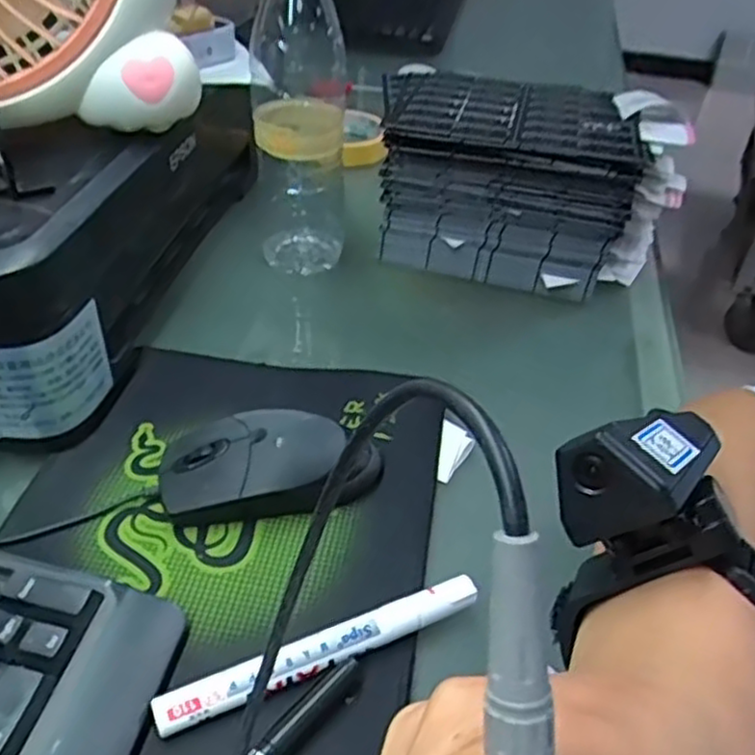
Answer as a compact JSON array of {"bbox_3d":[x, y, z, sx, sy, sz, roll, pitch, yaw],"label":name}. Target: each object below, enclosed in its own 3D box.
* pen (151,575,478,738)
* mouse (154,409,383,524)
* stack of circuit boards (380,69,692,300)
[{"bbox_3d":[-0.022,0.117,0.312,0.142,0.017,0.013,-15,43,-22],"label":"pen"},{"bbox_3d":[-0.055,0.047,0.379,0.111,0.038,0.056,2,39,-2],"label":"mouse"},{"bbox_3d":[0.109,-0.141,0.565,0.222,0.124,0.129,11,40,8],"label":"stack of circuit boards"}]

